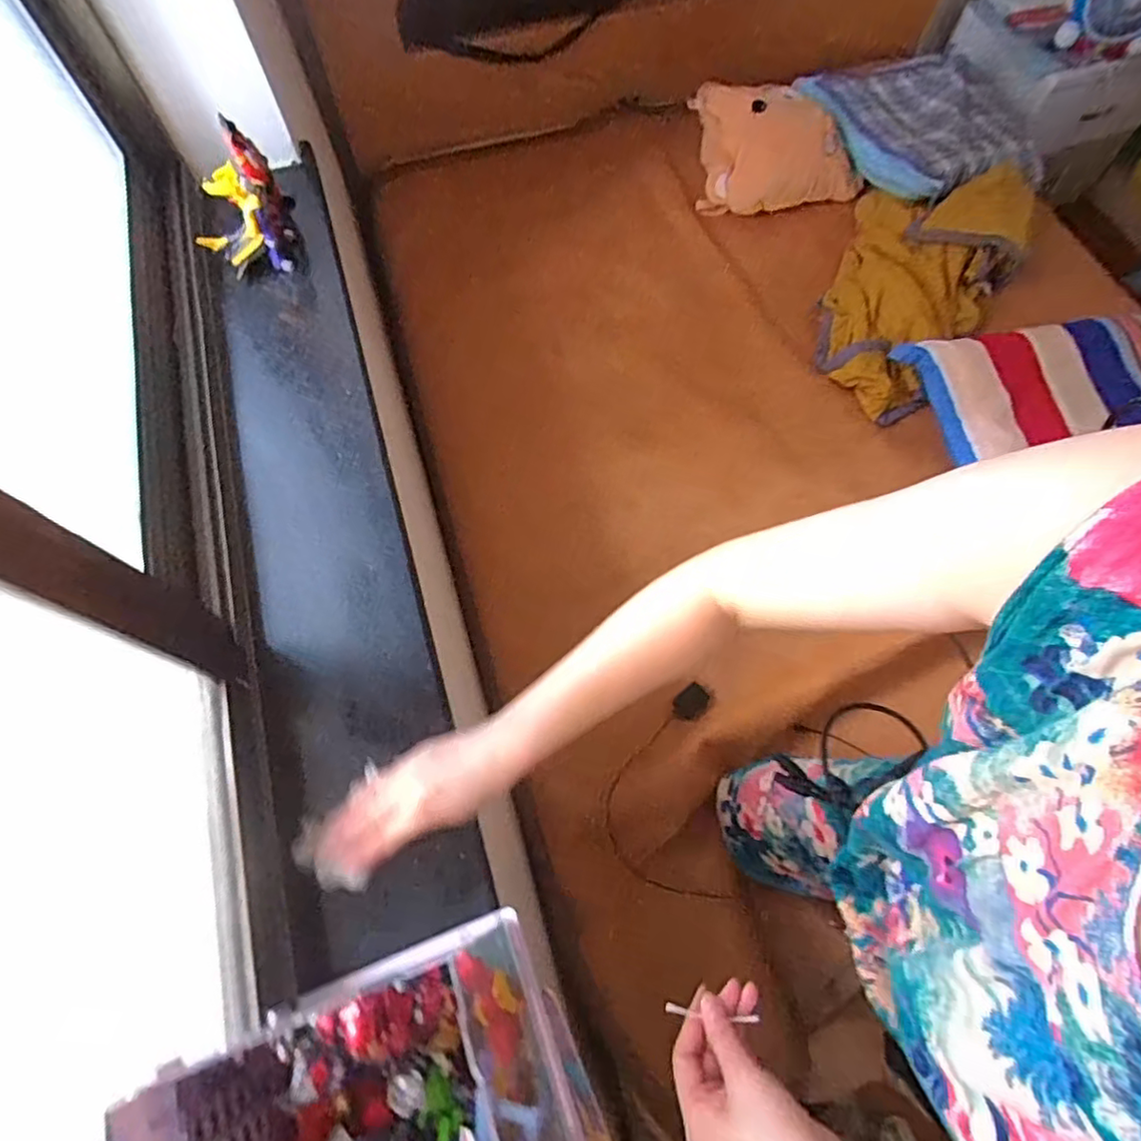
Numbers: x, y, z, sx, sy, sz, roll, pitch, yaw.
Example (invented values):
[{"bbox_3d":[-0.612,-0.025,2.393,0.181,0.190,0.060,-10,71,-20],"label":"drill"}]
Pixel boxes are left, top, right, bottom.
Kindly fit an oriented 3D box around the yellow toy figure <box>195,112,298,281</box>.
[{"bbox_3d":[-0.422,-0.460,0.780,0.103,0.127,0.148,-15,68,-6],"label":"yellow toy figure"}]

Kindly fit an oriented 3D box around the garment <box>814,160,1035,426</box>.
[{"bbox_3d":[0.698,-0.612,1.257,0.335,0.148,0.665,32,71,13],"label":"garment"}]

